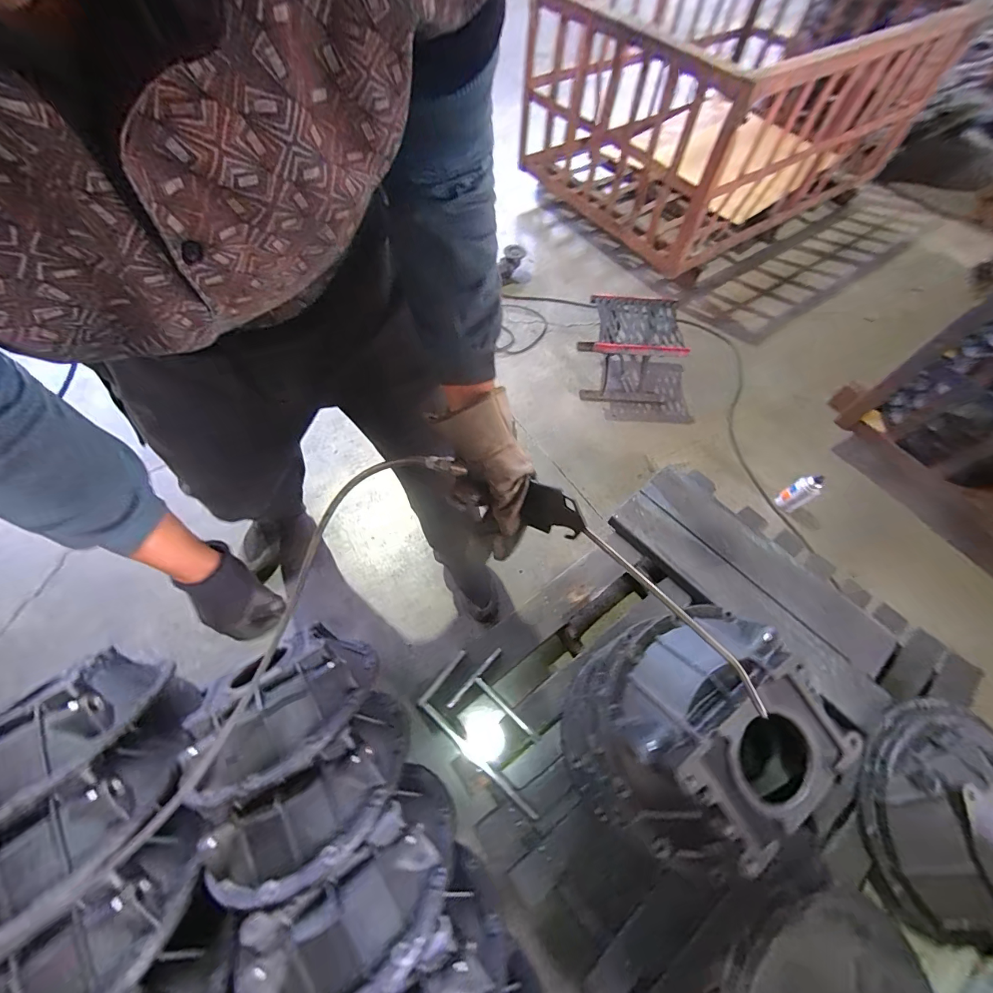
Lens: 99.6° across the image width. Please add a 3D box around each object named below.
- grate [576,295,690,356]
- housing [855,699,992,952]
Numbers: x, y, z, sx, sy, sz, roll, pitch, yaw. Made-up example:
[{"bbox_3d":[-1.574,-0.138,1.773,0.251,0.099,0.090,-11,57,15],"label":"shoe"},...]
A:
[{"bbox_3d":[0.458,-0.564,1.407,0.325,0.090,0.269,11,62,4],"label":"grate"},{"bbox_3d":[0.874,0.641,0.831,0.300,0.201,0.405,-4,62,-4],"label":"housing"}]

